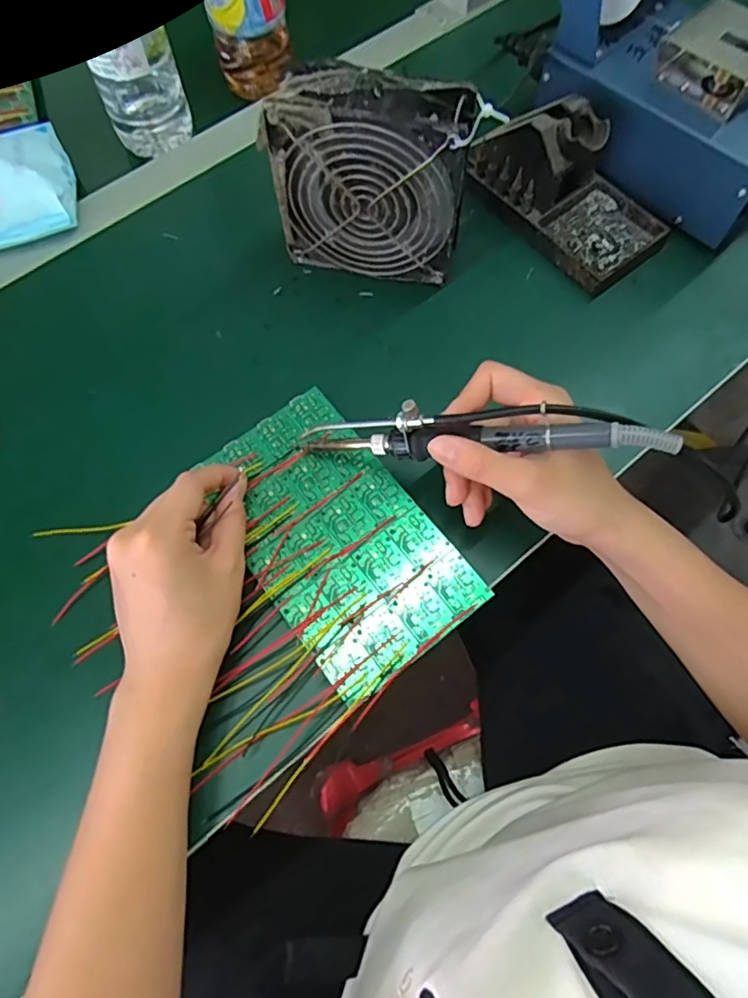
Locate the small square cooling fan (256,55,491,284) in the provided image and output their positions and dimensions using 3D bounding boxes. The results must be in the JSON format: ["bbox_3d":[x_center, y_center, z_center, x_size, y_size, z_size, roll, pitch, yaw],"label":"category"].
[{"bbox_3d":[-0.001,-0.203,0.386,0.118,0.123,0.040,13,69,6],"label":"small square cooling fan"}]

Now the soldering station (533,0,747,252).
[{"bbox_3d":[0.217,-0.300,0.409,0.115,0.124,0.201,-40,72,-13],"label":"soldering station"}]

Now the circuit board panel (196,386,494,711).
[{"bbox_3d":[-0.025,0.019,0.349,0.100,0.007,0.170,-35,71,-14],"label":"circuit board panel"}]

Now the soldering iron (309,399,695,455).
[{"bbox_3d":[0.052,-0.037,0.316,0.199,0.046,0.022,1,65,23],"label":"soldering iron"}]

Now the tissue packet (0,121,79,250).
[{"bbox_3d":[-0.284,-0.242,0.448,0.100,0.036,0.104,-16,69,-5],"label":"tissue packet"}]

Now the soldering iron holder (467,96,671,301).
[{"bbox_3d":[0.143,-0.228,0.422,0.079,0.077,0.139,-40,72,-13],"label":"soldering iron holder"}]

